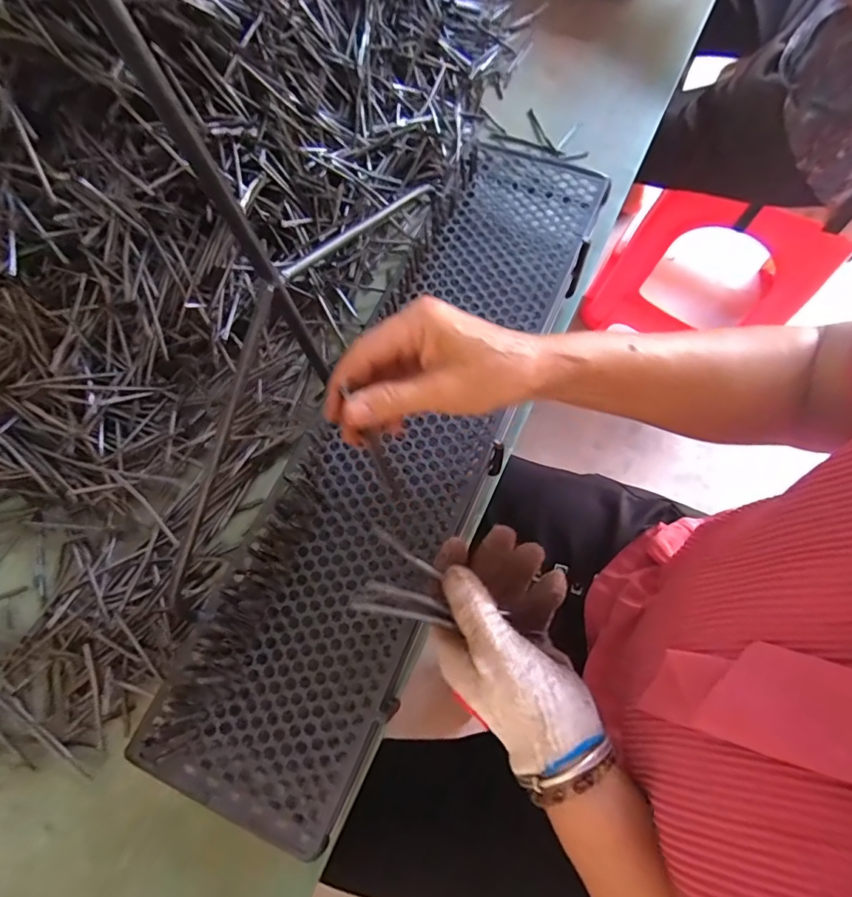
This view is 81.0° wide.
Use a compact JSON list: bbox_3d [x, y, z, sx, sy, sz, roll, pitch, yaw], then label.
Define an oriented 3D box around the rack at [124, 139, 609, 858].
[{"bbox_3d":[-0.015,-0.016,0.435,0.162,0.086,0.584,22,74,9],"label":"rack"}]

